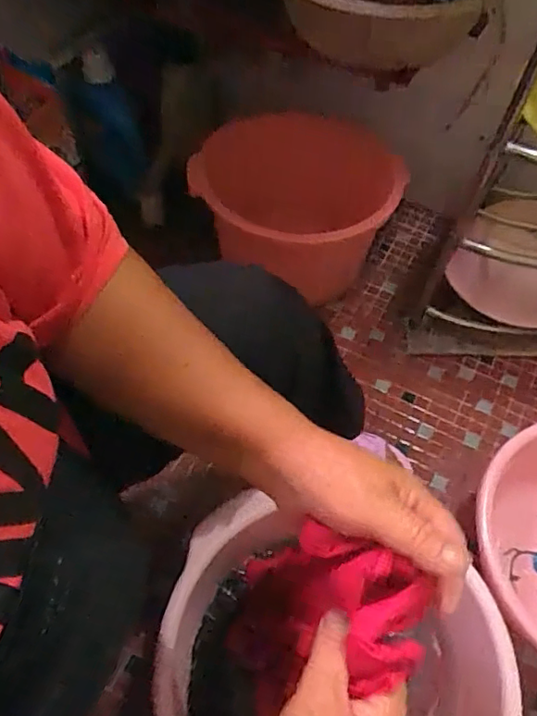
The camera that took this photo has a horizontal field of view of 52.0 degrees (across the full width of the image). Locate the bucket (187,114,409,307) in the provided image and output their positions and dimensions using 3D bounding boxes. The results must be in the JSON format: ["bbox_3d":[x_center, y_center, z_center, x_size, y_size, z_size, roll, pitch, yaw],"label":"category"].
[{"bbox_3d":[0.058,-0.285,1.053,0.325,0.248,0.345,1,57,-1],"label":"bucket"}]

